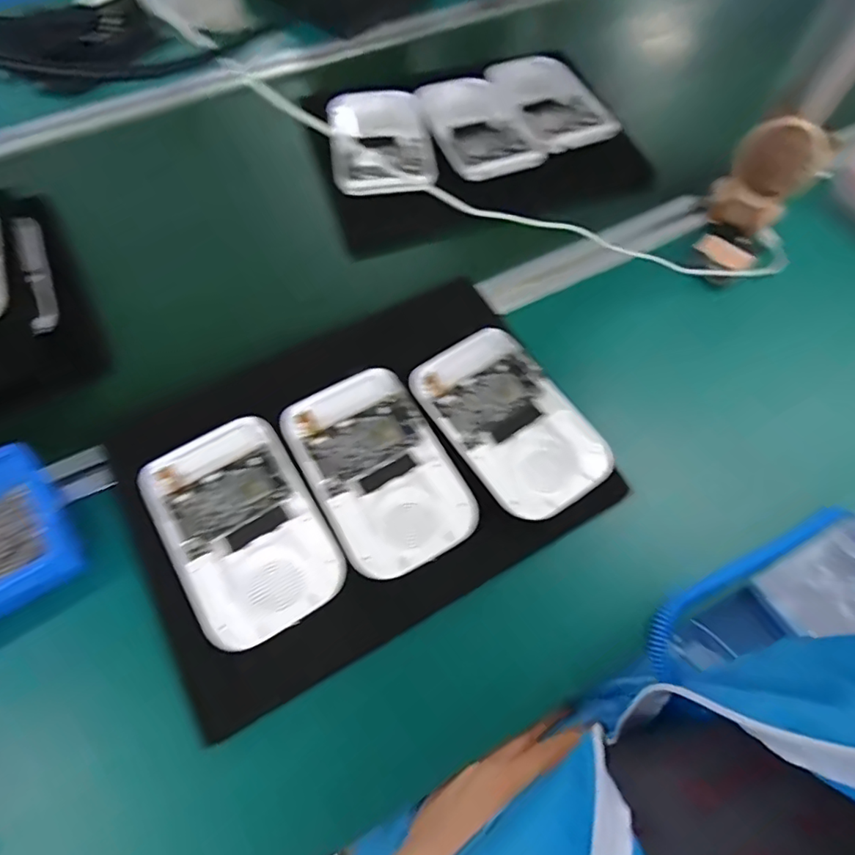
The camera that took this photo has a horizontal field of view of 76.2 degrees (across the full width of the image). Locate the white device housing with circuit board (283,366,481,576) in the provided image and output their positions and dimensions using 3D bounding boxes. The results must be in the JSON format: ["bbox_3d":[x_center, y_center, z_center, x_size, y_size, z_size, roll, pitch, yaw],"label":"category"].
[{"bbox_3d":[-0.037,0.031,0.419,0.101,0.013,0.158,-29,69,-12],"label":"white device housing with circuit board"}]

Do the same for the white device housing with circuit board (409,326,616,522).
[{"bbox_3d":[0.067,-0.006,0.442,0.101,0.016,0.161,-34,70,-14],"label":"white device housing with circuit board"}]

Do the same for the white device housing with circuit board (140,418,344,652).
[{"bbox_3d":[-0.133,0.071,0.394,0.103,0.013,0.155,-31,70,-13],"label":"white device housing with circuit board"}]

